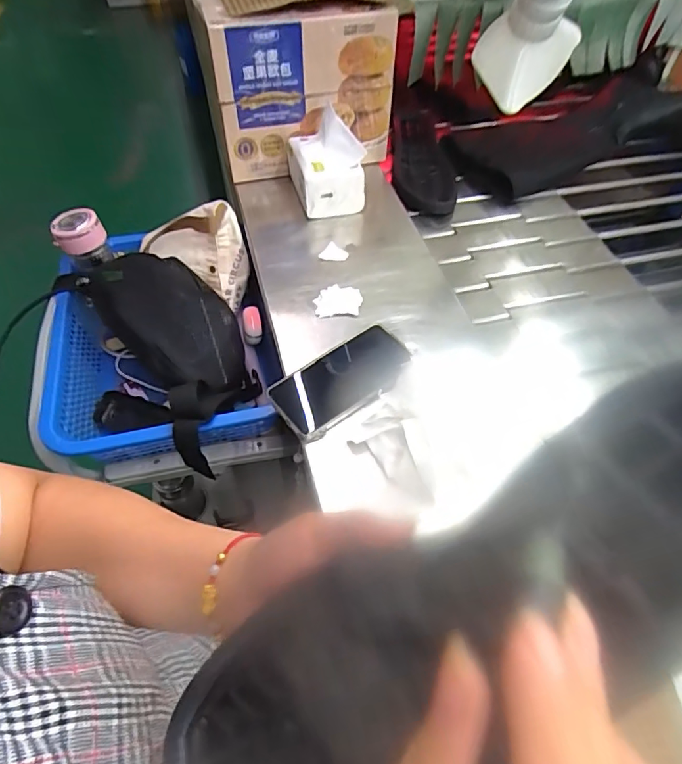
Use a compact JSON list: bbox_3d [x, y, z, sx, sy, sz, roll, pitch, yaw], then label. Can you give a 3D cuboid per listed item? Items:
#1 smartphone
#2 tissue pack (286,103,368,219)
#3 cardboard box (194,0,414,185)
[{"bbox_3d":[0.007,-0.003,0.551,0.167,0.015,0.086,-33,62,-23],"label":"smartphone"},{"bbox_3d":[-0.023,-0.334,0.733,0.096,0.117,0.122,-11,56,-10],"label":"tissue pack"},{"bbox_3d":[-0.053,-0.479,0.764,0.294,0.219,0.153,-13,56,-12],"label":"cardboard box"}]

